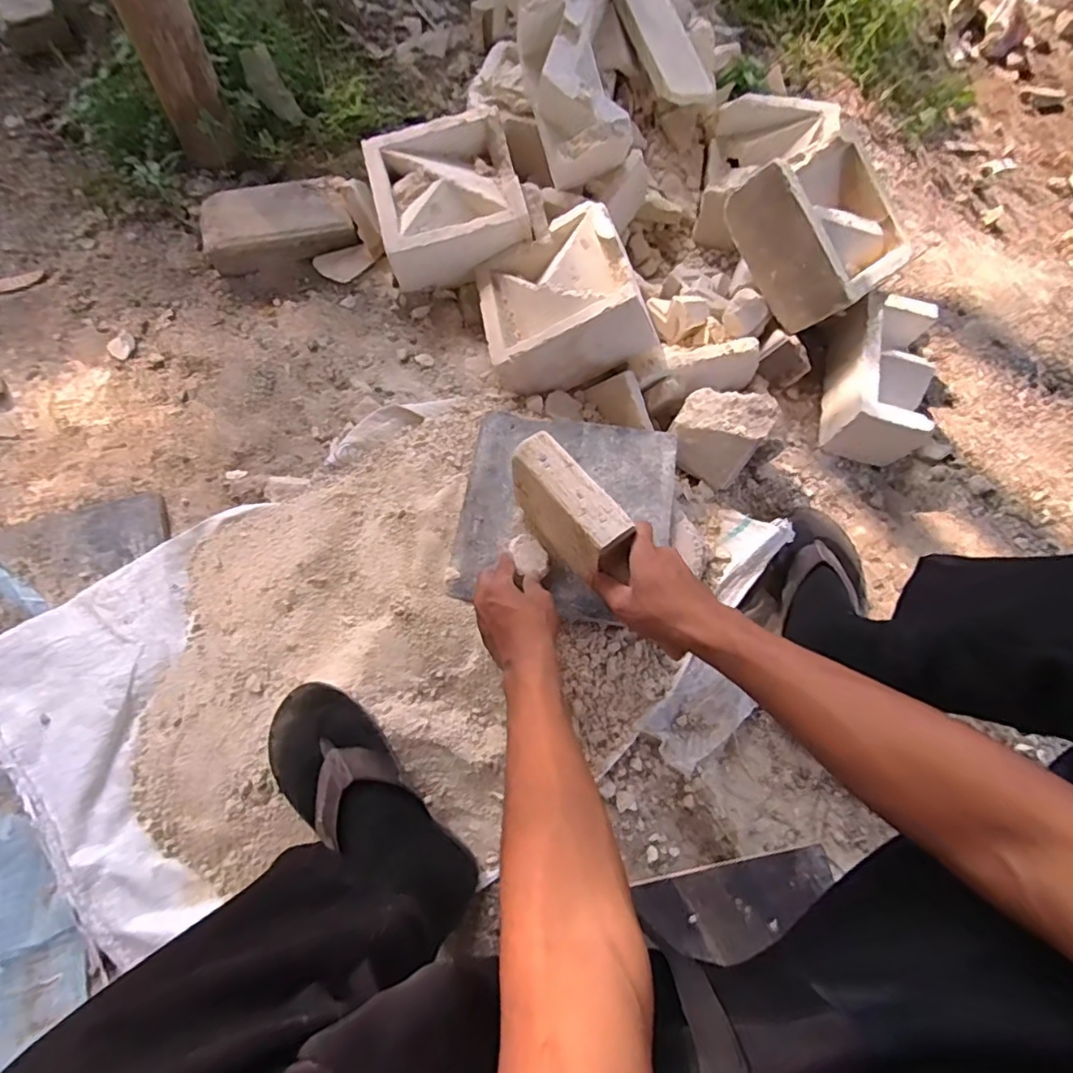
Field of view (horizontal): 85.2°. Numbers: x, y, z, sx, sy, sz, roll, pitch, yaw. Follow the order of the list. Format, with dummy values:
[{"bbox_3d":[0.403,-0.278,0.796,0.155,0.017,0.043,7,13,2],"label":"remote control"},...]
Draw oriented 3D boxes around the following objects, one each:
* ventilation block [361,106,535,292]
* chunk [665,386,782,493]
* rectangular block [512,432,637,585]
[{"bbox_3d":[-0.128,-0.482,0.835,0.200,0.082,0.210,-12,72,-7],"label":"ventilation block"},{"bbox_3d":[0.232,-0.136,0.747,0.106,0.072,0.106,34,73,9],"label":"chunk"},{"bbox_3d":[0.035,-0.023,0.606,0.054,0.106,0.156,-36,77,-13],"label":"rectangular block"}]

